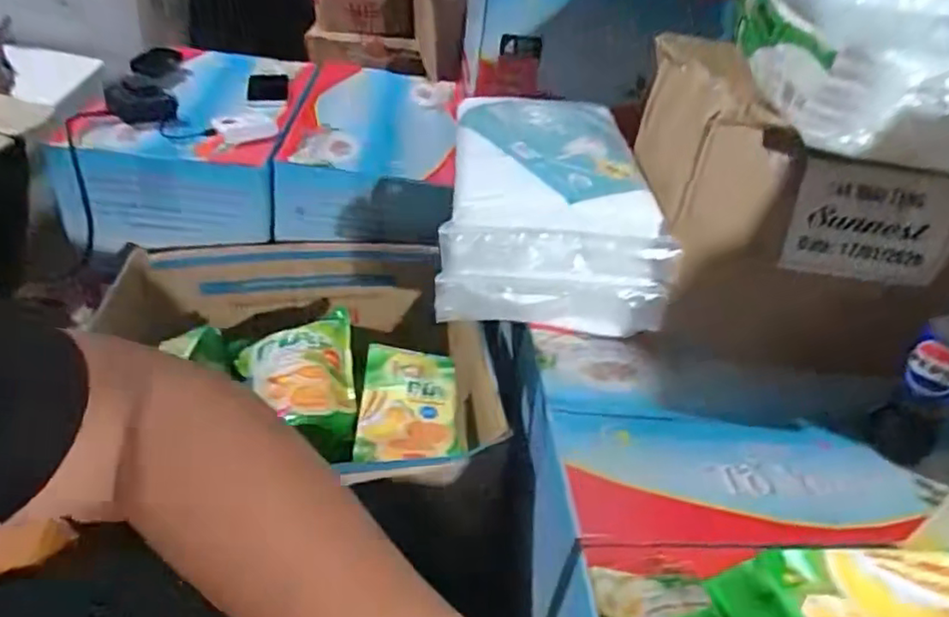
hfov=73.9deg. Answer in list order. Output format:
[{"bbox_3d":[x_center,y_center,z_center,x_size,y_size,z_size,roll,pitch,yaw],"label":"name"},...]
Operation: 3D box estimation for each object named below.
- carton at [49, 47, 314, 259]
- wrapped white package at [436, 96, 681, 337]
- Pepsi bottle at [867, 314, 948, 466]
[{"bbox_3d":[-0.447,-0.289,1.055,0.289,0.149,0.470,2,37,-7],"label":"carton"},{"bbox_3d":[0.082,-0.113,0.752,0.232,0.167,0.302,5,37,-3],"label":"wrapped white package"},{"bbox_3d":[0.424,0.059,0.577,0.073,0.176,0.060,-27,49,-37],"label":"Pepsi bottle"}]

